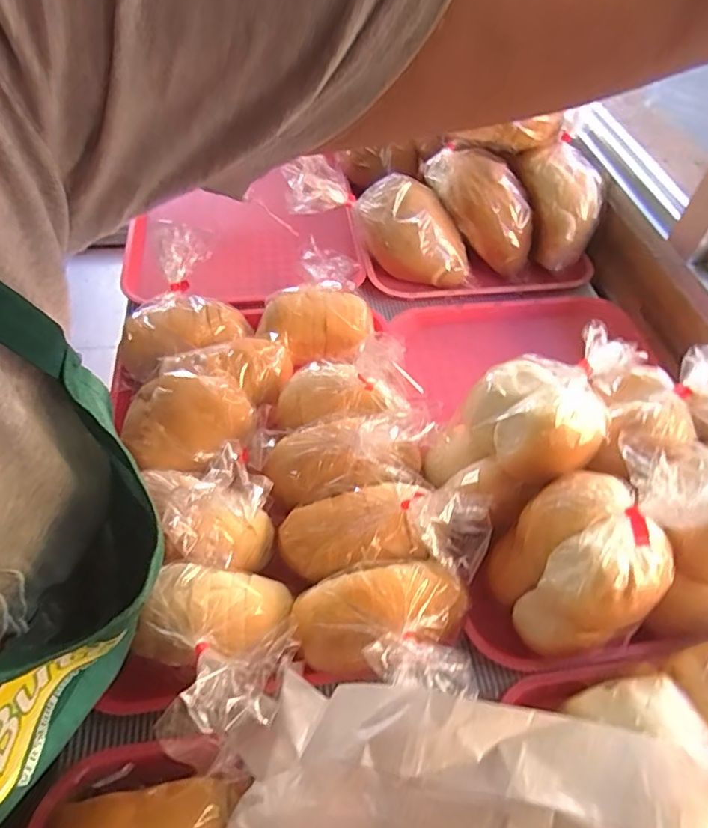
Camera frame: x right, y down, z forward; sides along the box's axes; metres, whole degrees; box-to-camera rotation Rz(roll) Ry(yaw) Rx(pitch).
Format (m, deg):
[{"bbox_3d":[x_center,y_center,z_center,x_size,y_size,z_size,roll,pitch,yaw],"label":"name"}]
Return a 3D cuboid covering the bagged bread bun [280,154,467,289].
[{"bbox_3d":[0.043,-0.255,0.698,0.249,0.072,0.117,31,55,2],"label":"bagged bread bun"}]

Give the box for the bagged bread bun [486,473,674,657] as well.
[{"bbox_3d":[0.157,0.109,0.388,0.079,0.108,0.101,-19,56,-17],"label":"bagged bread bun"}]

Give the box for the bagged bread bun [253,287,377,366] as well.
[{"bbox_3d":[-0.044,-0.097,0.592,0.124,0.045,0.077,1,52,-3],"label":"bagged bread bun"}]

